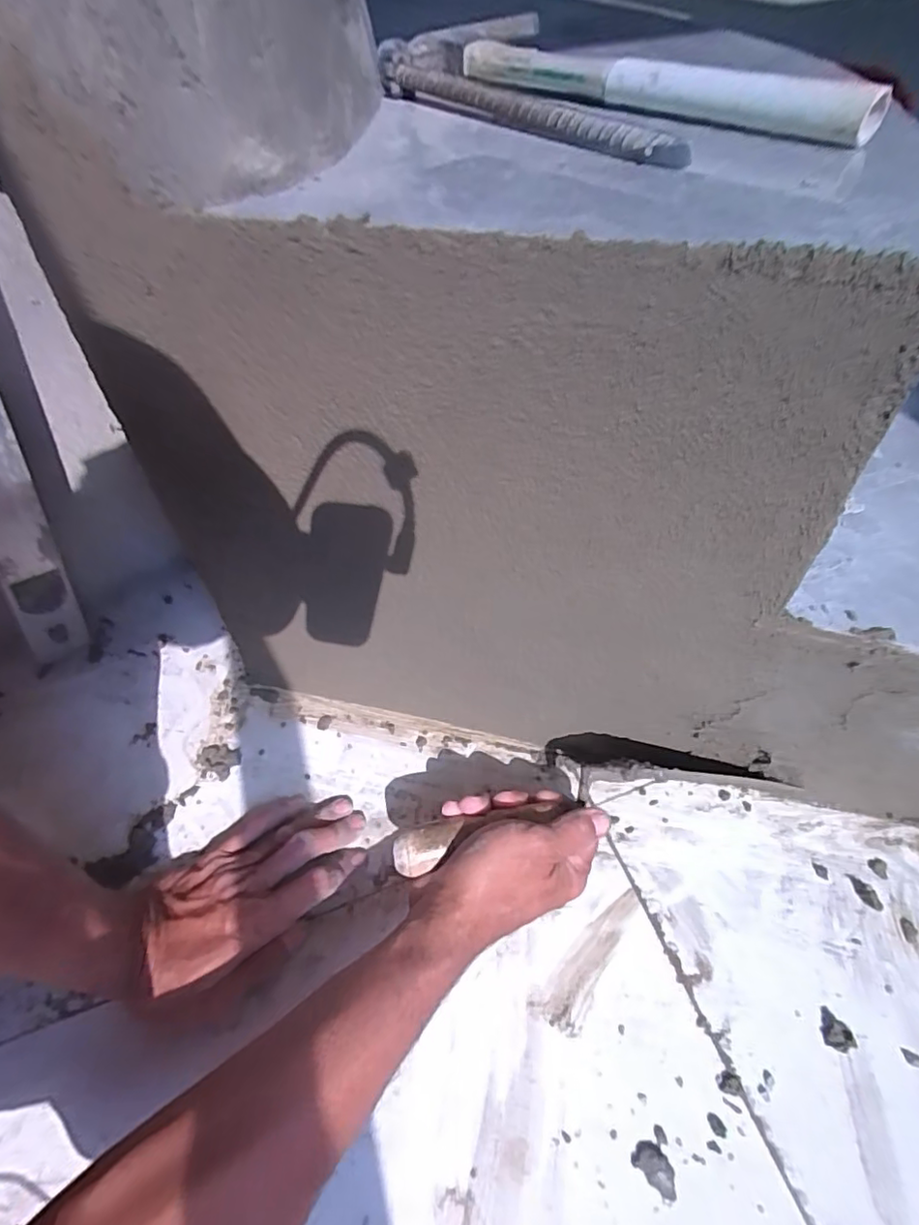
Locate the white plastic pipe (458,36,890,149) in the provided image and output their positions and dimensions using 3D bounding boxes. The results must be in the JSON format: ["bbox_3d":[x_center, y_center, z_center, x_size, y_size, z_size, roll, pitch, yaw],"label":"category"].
[{"bbox_3d":[0.090,-0.280,0.301,0.027,0.018,0.252,-37,58,-23],"label":"white plastic pipe"}]

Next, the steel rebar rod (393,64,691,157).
[{"bbox_3d":[0.029,-0.255,0.288,0.011,0.013,0.210,-32,56,-19],"label":"steel rebar rod"}]

